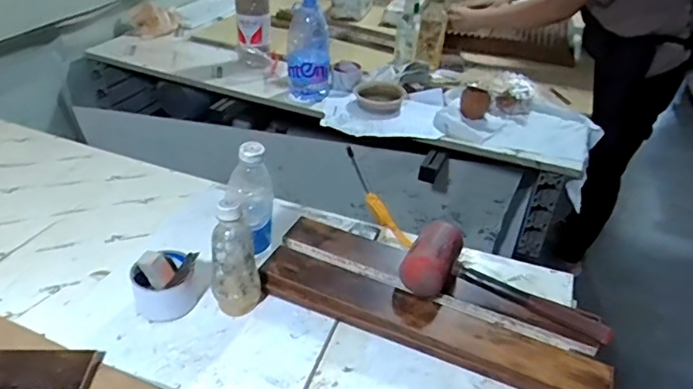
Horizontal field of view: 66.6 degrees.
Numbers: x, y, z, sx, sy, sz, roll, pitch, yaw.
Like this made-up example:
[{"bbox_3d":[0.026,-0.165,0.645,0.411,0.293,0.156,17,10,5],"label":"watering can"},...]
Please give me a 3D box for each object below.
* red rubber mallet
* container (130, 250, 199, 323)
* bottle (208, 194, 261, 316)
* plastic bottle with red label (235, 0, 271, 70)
[{"bbox_3d":[0.216,0.137,0.729,0.280,0.073,0.092,28,41,10],"label":"red rubber mallet"},{"bbox_3d":[-0.244,0.124,0.713,0.080,0.054,0.078,2,36,-2],"label":"container"},{"bbox_3d":[-0.148,0.084,0.692,0.063,0.161,0.068,-7,37,-13],"label":"bottle"},{"bbox_3d":[-0.244,-0.470,1.379,0.086,0.258,0.068,-7,37,-13],"label":"plastic bottle with red label"}]

